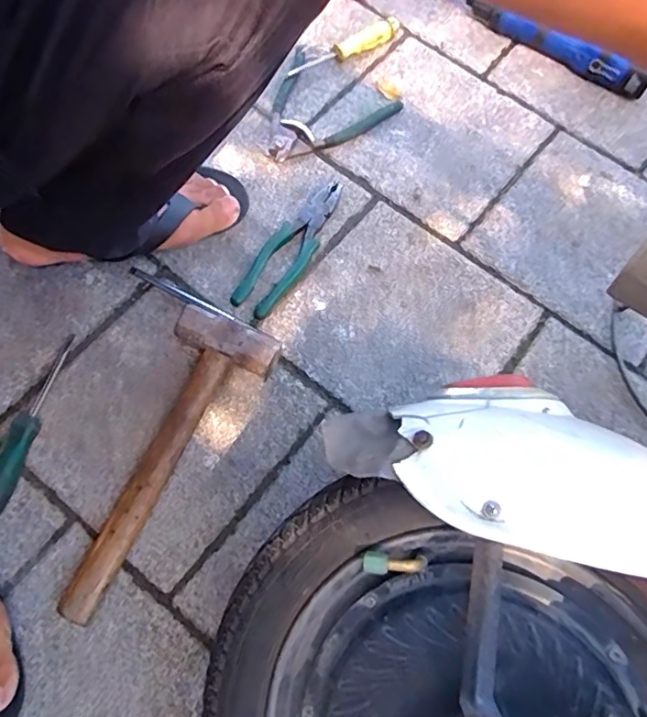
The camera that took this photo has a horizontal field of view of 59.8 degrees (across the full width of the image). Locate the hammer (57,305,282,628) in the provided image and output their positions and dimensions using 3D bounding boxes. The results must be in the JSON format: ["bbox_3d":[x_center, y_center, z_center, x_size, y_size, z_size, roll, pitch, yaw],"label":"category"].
[{"bbox_3d":[-0.155,0.102,0.555,0.106,0.042,0.307,22,69,6],"label":"hammer"}]

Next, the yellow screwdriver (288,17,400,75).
[{"bbox_3d":[0.034,-0.423,0.768,0.173,0.027,0.025,-28,72,-13],"label":"yellow screwdriver"}]

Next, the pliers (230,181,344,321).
[{"bbox_3d":[-0.034,-0.134,0.661,0.052,0.013,0.200,32,70,9],"label":"pliers"}]

